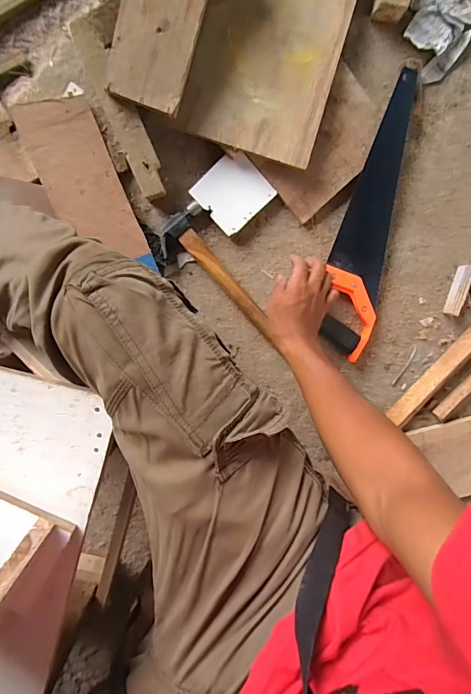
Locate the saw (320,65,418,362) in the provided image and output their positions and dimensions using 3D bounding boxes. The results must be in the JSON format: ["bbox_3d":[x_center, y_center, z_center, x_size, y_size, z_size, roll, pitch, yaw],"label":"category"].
[{"bbox_3d":[0.214,-0.200,0.632,0.092,0.032,0.429,9,100,-5],"label":"saw"}]

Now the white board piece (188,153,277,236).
[{"bbox_3d":[-0.004,-0.241,0.611,0.102,0.004,0.095,-45,102,2],"label":"white board piece"}]

